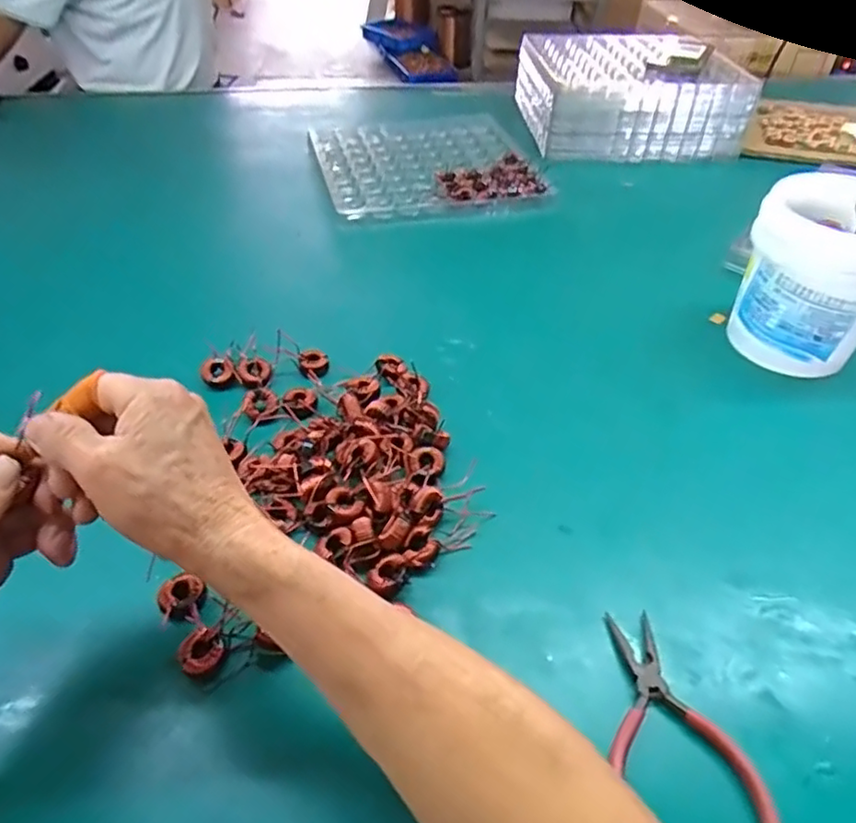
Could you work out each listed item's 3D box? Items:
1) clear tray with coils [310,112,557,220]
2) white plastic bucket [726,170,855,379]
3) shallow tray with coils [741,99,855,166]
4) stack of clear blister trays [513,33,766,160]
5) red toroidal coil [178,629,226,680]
[{"bbox_3d":[-0.010,-0.354,0.880,0.274,0.019,0.294,-9,45,-10],"label":"clear tray with coils"},{"bbox_3d":[0.346,-0.123,0.560,0.122,0.130,0.116,26,49,23],"label":"white plastic bucket"},{"bbox_3d":[0.656,-0.426,0.969,0.318,0.015,0.255,14,46,13],"label":"shallow tray with coils"},{"bbox_3d":[0.304,-0.499,0.979,0.297,0.093,0.267,-1,44,-2],"label":"stack of clear blister trays"},{"bbox_3d":[-0.129,0.138,0.362,0.024,0.018,0.023,1,44,-1],"label":"red toroidal coil"}]

